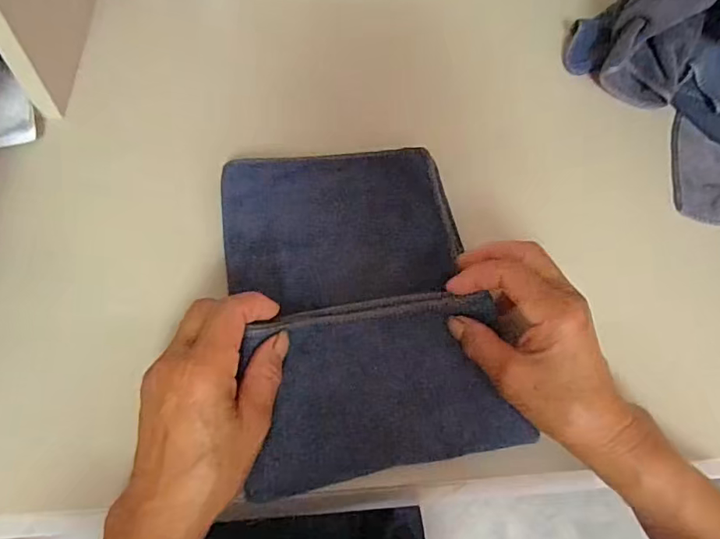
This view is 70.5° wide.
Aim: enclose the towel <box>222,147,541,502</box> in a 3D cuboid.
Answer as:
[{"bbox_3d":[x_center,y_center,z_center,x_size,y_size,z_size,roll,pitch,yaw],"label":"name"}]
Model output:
[{"bbox_3d":[0.001,0.013,0.346,0.157,0.022,0.234,-7,61,-8],"label":"towel"}]

